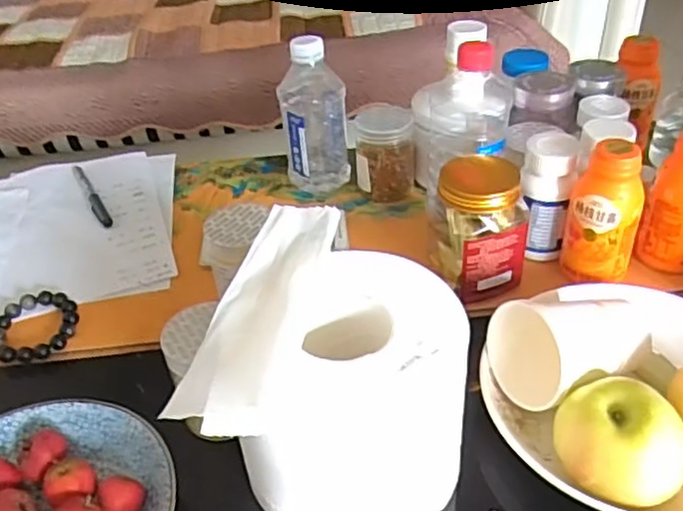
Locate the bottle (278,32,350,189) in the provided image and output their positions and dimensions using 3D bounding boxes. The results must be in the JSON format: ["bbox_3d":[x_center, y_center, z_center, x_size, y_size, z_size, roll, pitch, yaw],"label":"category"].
[{"bbox_3d":[-0.028,-0.144,0.684,0.066,0.151,0.048,-9,39,-6],"label":"bottle"}]

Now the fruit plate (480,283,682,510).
[{"bbox_3d":[0.187,0.083,0.435,0.174,0.076,0.162,-3,39,2],"label":"fruit plate"}]

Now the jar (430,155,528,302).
[{"bbox_3d":[0.112,-0.027,0.552,0.069,0.099,0.071,-3,39,2],"label":"jar"}]

